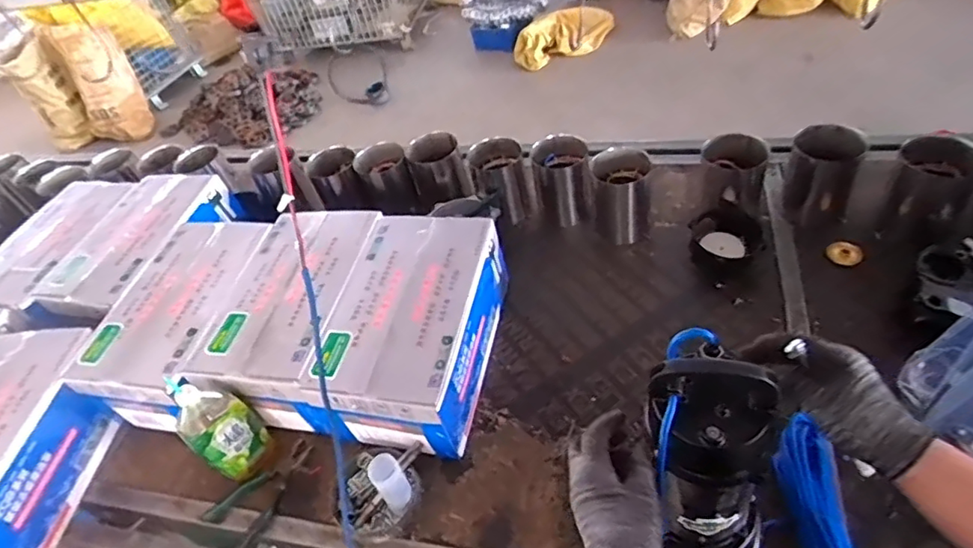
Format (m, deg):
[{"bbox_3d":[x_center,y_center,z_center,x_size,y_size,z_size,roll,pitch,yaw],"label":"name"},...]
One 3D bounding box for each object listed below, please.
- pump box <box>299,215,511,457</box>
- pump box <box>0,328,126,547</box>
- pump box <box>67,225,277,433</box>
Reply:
[{"bbox_3d":[-0.127,0.094,1.041,0.242,0.163,0.407,2,48,17],"label":"pump box"},{"bbox_3d":[-0.864,0.314,1.025,0.239,0.157,0.412,-3,47,12],"label":"pump box"},{"bbox_3d":[-0.595,0.085,1.152,0.242,0.161,0.419,1,48,16],"label":"pump box"}]

